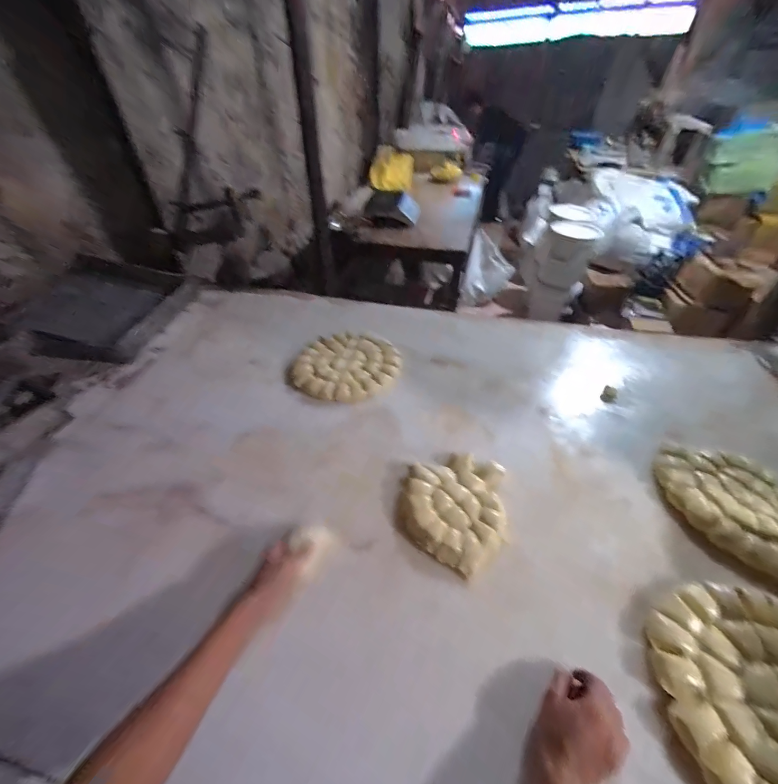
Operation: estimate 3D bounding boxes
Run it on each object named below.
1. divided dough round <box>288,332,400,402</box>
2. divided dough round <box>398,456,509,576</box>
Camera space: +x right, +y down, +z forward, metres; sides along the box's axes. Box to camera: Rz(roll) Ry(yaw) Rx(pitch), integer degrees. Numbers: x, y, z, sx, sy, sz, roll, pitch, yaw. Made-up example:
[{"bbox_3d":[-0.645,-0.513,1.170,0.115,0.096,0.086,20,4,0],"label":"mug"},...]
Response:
[{"bbox_3d":[-0.100,-0.090,0.950,0.272,0.044,0.287,0,47,0],"label":"divided dough round"},{"bbox_3d":[0.121,0.215,0.643,0.191,0.033,0.213,15,48,14],"label":"divided dough round"}]

